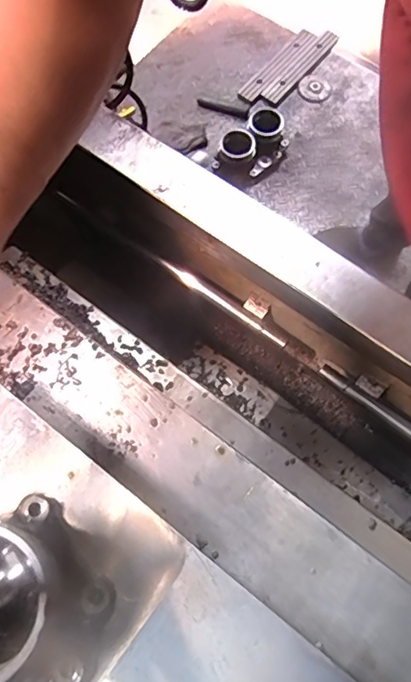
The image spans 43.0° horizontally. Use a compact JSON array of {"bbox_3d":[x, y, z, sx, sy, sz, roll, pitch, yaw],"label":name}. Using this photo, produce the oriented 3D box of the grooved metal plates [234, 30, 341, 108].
[{"bbox_3d":[0.245,-0.799,1.517,0.115,0.018,0.357,36,74,13],"label":"grooved metal plates"}]

